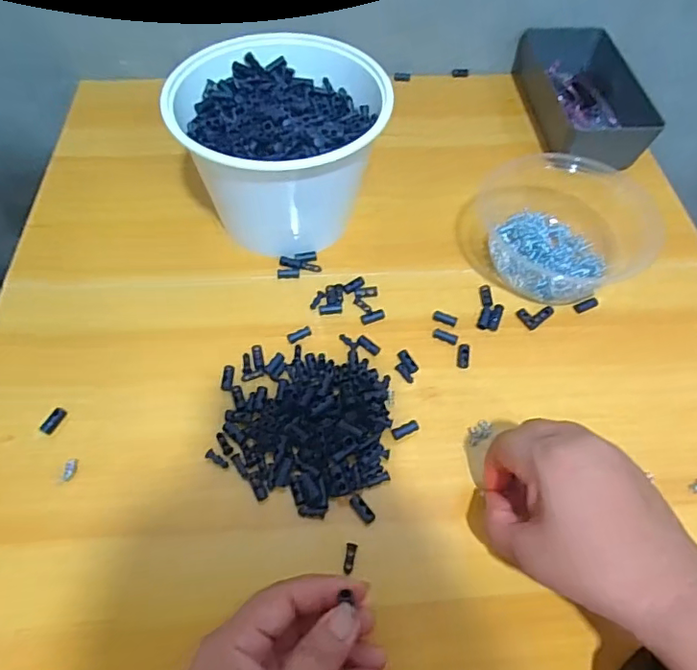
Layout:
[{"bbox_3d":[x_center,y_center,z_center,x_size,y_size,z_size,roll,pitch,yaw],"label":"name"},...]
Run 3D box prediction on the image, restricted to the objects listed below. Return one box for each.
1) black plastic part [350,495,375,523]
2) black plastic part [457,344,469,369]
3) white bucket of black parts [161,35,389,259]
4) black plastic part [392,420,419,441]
[{"bbox_3d":[0.009,0.109,0.342,0.008,0.006,0.019,-32,64,-22],"label":"black plastic part"},{"bbox_3d":[0.087,0.016,0.410,0.008,0.004,0.019,9,57,3],"label":"black plastic part"},{"bbox_3d":[-0.054,-0.152,0.450,0.160,0.111,0.153,1,56,-2],"label":"white bucket of black parts"},{"bbox_3d":[0.039,0.065,0.373,0.019,0.004,0.007,-22,60,-17],"label":"black plastic part"}]

